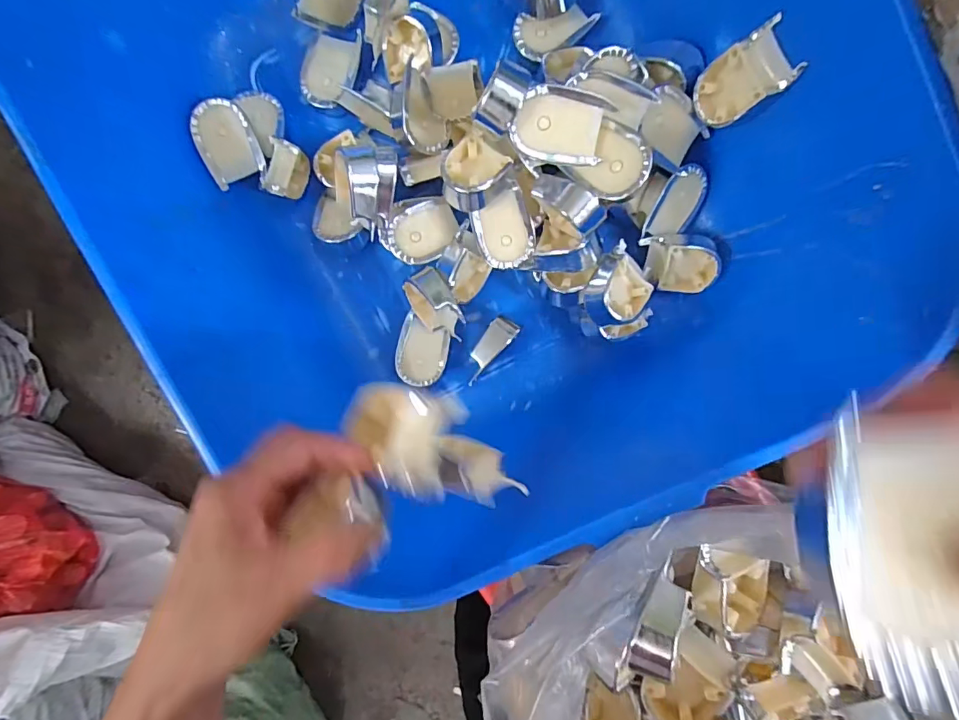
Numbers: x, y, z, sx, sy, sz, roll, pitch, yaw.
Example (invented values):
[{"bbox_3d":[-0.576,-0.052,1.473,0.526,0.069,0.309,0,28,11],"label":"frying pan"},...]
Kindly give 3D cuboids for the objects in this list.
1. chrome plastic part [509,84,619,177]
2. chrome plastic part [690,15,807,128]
[{"bbox_3d":[0.057,-0.170,0.353,0.064,0.025,0.053,5,122,4],"label":"chrome plastic part"},{"bbox_3d":[0.190,-0.204,0.351,0.010,0.067,0.044,-37,98,-37],"label":"chrome plastic part"}]

